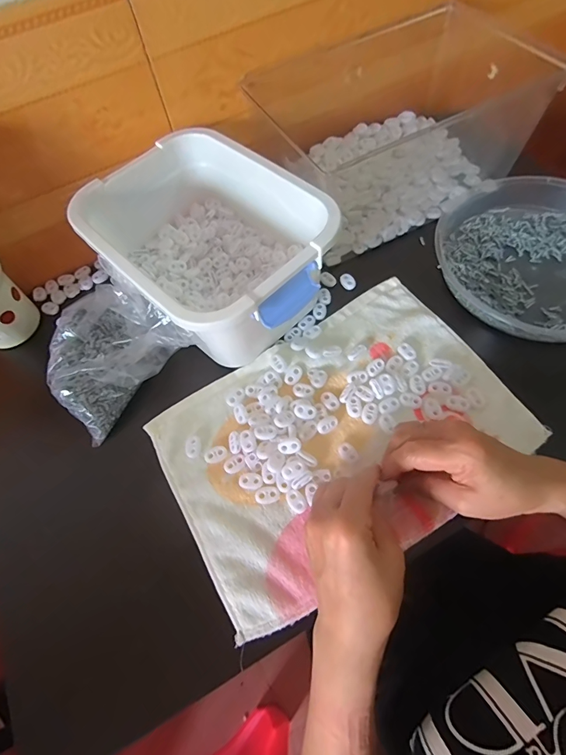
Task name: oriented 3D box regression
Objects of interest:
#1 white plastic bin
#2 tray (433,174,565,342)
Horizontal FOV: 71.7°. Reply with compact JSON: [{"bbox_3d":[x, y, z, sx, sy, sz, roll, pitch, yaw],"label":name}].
[{"bbox_3d":[-0.079,-0.135,0.427,0.250,0.113,0.184,40,73,22],"label":"white plastic bin"},{"bbox_3d":[0.289,-0.139,0.441,0.229,0.036,0.226,-2,63,4],"label":"tray"}]

